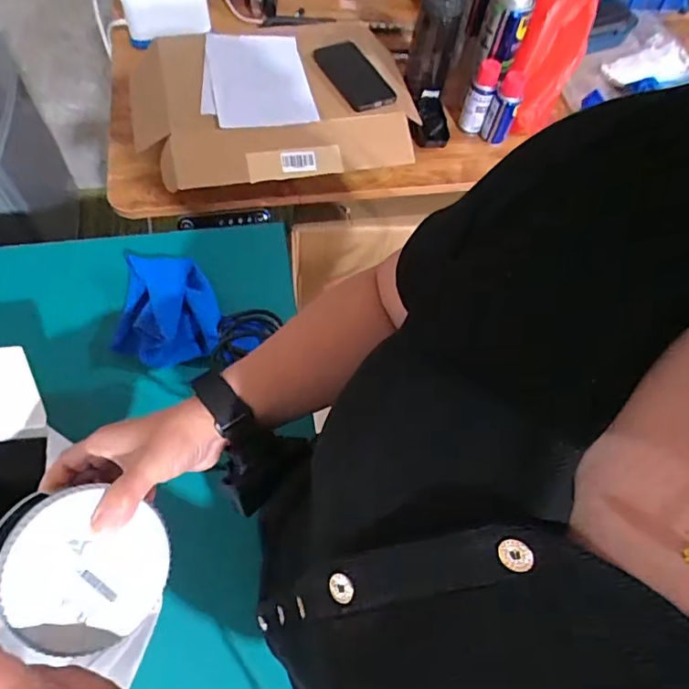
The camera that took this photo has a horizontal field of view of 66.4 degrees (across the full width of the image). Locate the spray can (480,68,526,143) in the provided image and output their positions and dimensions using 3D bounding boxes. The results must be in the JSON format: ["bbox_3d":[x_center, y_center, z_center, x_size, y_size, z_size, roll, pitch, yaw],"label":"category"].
[{"bbox_3d":[0.266,-0.393,0.879,0.039,0.107,0.041,37,66,14],"label":"spray can"}]

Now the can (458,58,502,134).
[{"bbox_3d":[0.225,-0.412,0.887,0.042,0.120,0.037,17,63,5],"label":"can"}]

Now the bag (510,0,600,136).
[{"bbox_3d":[0.343,-0.504,0.856,0.118,0.290,0.085,10,21,1],"label":"bag"}]

